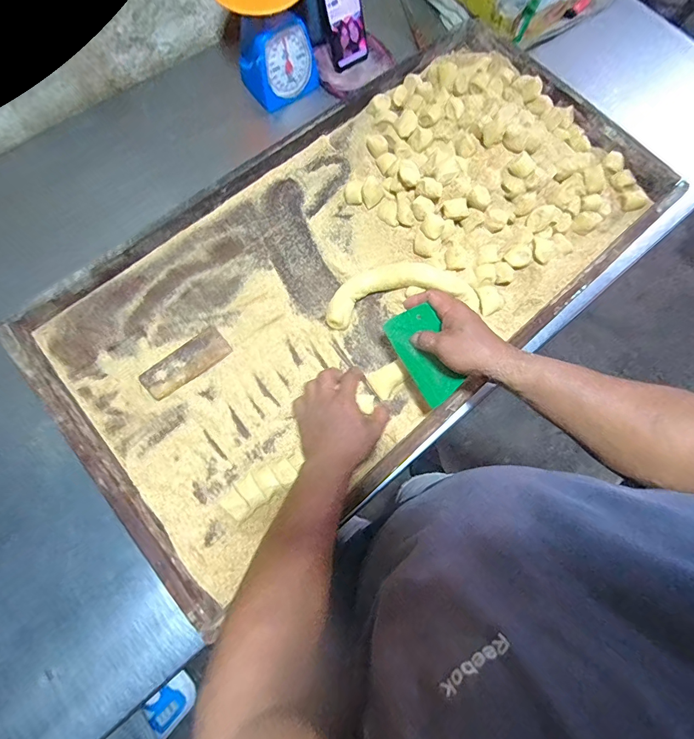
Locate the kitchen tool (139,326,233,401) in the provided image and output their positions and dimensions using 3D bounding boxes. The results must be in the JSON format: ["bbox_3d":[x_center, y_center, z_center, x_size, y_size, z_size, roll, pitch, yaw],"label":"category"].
[{"bbox_3d":[-0.234,-0.009,0.567,0.127,0.018,0.047,-37,80,-10],"label":"kitchen tool"}]

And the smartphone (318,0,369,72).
[{"bbox_3d":[-0.009,-0.656,0.706,0.075,0.166,0.013,-22,47,0],"label":"smartphone"}]

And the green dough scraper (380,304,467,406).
[{"bbox_3d":[0.103,-0.022,0.503,0.069,0.011,0.129,-35,77,28],"label":"green dough scraper"}]

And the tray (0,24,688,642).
[{"bbox_3d":[0.034,-0.181,0.599,0.959,0.069,0.506,-41,80,-10],"label":"tray"}]

